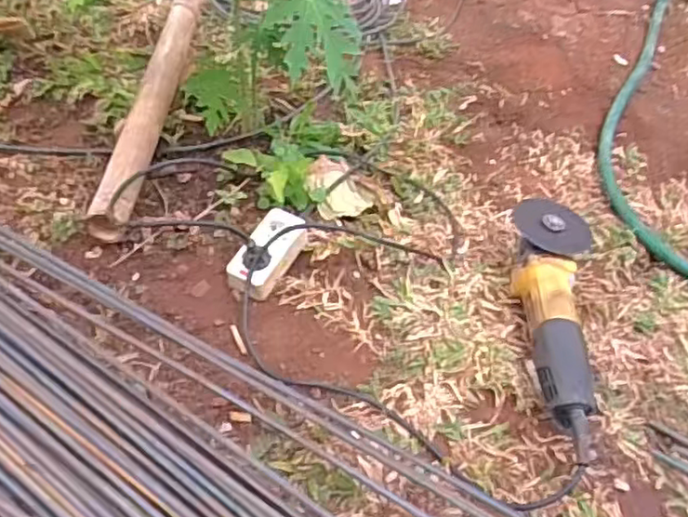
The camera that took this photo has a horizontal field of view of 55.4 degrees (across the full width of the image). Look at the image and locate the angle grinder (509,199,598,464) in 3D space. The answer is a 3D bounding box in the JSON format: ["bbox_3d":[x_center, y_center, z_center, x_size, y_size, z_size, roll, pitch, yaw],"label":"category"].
[{"bbox_3d":[0.250,0.076,0.758,0.083,0.079,0.312,3,53,3],"label":"angle grinder"}]

